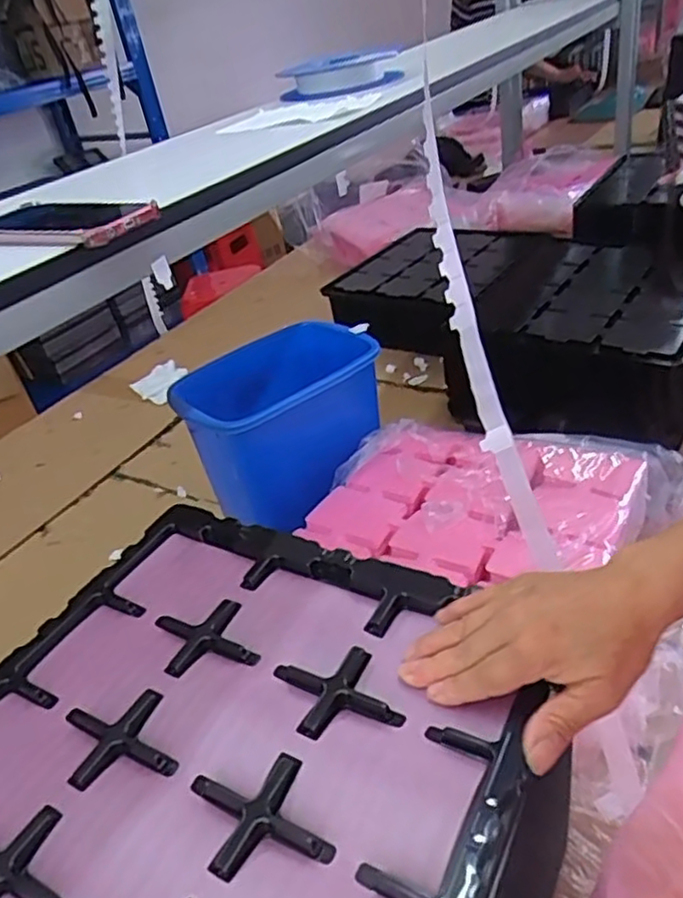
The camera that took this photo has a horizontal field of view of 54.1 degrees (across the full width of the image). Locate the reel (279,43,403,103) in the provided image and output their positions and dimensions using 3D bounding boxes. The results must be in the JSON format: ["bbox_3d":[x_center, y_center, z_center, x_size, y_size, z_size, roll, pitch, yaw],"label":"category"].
[{"bbox_3d":[-0.007,-0.599,1.066,0.172,0.046,0.170,9,39,27],"label":"reel"}]

